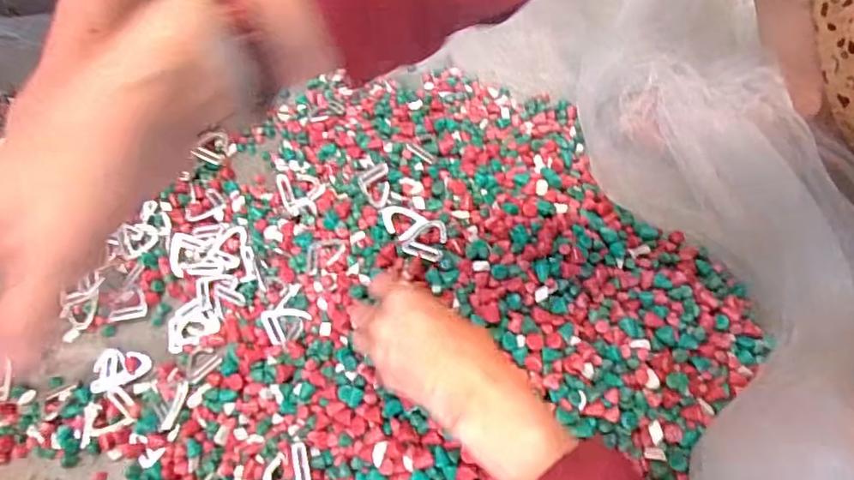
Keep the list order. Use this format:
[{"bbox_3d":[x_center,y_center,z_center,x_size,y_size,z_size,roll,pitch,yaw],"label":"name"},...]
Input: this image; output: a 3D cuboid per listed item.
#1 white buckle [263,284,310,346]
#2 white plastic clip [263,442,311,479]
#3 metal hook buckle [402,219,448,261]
[{"bbox_3d":[-0.130,0.068,0.510,0.042,0.021,0.039,-27,64,-9],"label":"white buckle"},{"bbox_3d":[-0.113,0.188,0.448,0.040,0.008,0.037,-22,53,2],"label":"white plastic clip"},{"bbox_3d":[-0.001,-0.001,0.489,0.035,0.008,0.044,7,45,4],"label":"metal hook buckle"}]

